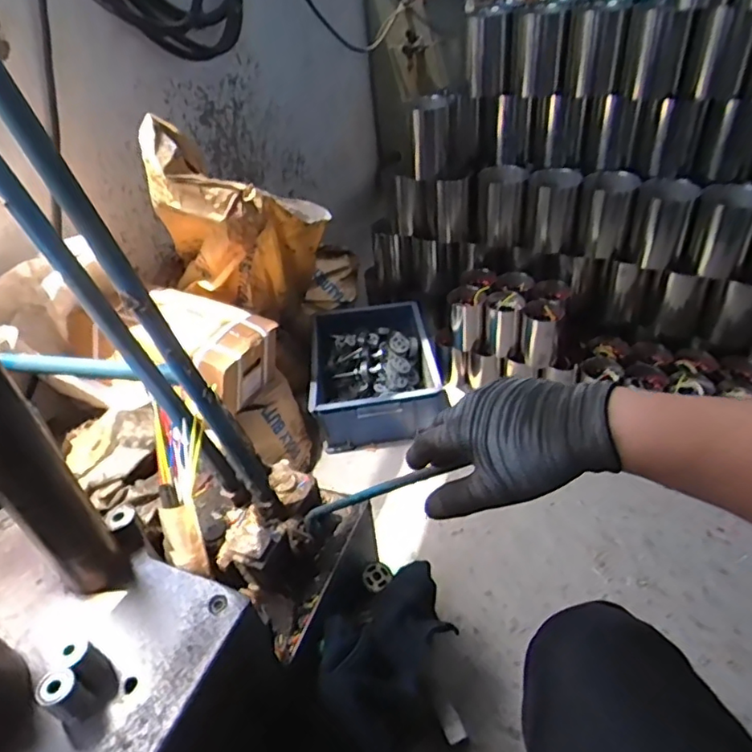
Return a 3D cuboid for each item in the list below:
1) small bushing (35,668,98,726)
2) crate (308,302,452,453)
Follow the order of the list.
[{"bbox_3d":[-0.282,0.293,0.517,0.029,0.052,0.031,-4,39,3],"label":"small bushing"},{"bbox_3d":[0.001,-0.017,1.444,0.310,0.138,0.384,-6,39,2],"label":"crate"}]

